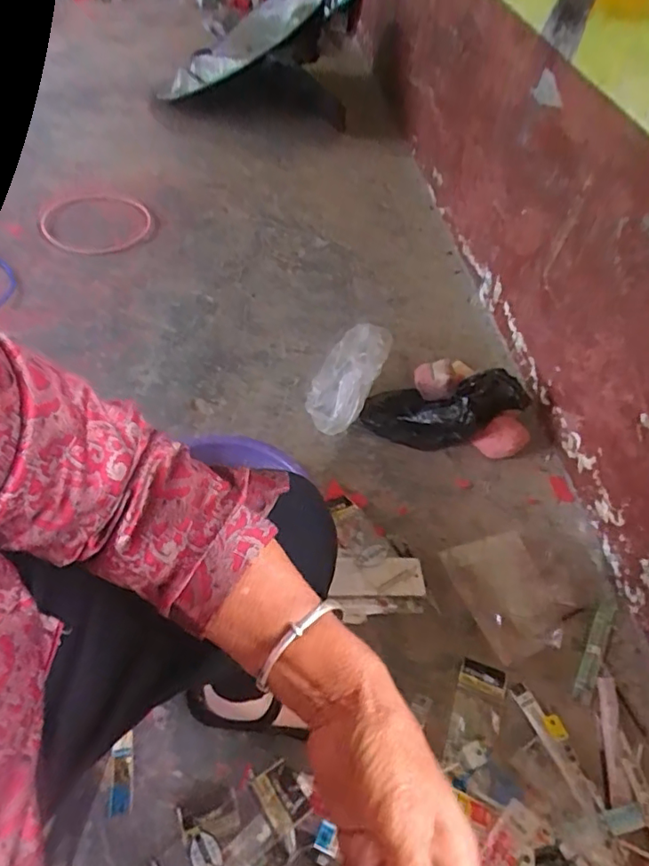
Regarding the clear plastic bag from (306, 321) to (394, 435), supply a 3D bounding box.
[{"bbox_3d":[0.041,-0.108,1.010,0.113,0.068,0.232,20,64,9],"label":"clear plastic bag"}]

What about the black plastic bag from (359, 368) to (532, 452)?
[{"bbox_3d":[0.227,-0.049,1.016,0.317,0.085,0.138,-3,52,-9],"label":"black plastic bag"}]

